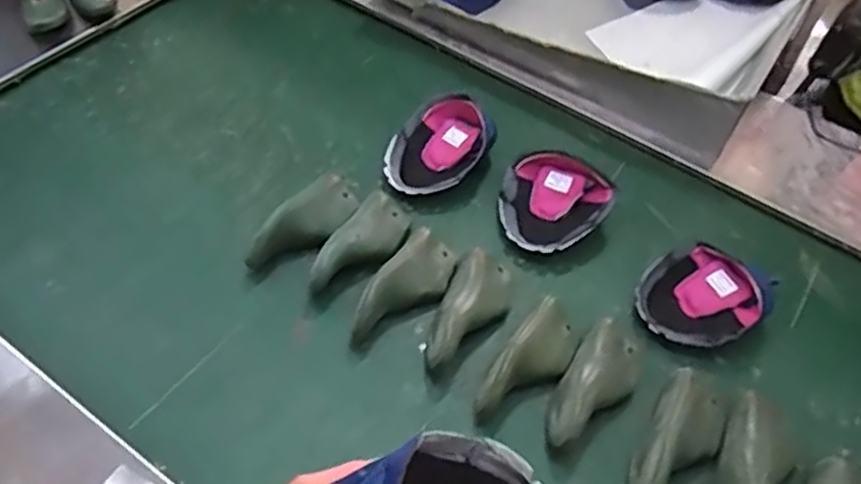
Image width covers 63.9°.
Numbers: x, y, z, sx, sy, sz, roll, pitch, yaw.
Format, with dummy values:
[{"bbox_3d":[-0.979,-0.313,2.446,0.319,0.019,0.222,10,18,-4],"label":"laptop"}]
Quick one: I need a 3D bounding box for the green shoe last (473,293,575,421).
[{"bbox_3d":[0.116,0.141,0.812,0.076,0.063,0.177,30,58,18],"label":"green shoe last"}]

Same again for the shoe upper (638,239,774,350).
[{"bbox_3d":[0.350,0.068,0.889,0.164,0.050,0.137,-26,59,-20],"label":"shoe upper"}]

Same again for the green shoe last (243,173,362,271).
[{"bbox_3d":[-0.161,-0.025,0.905,0.065,0.047,0.169,29,58,18],"label":"green shoe last"}]

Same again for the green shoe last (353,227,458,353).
[{"bbox_3d":[-0.024,0.049,0.858,0.078,0.053,0.189,24,56,14],"label":"green shoe last"}]

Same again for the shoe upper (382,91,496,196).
[{"bbox_3d":[0.008,-0.141,1.007,0.127,0.076,0.173,39,61,23],"label":"shoe upper"}]

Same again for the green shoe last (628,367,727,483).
[{"bbox_3d":[0.277,0.229,0.769,0.081,0.057,0.164,28,57,17],"label":"green shoe last"}]

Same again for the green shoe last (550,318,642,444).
[{"bbox_3d":[0.189,0.168,0.806,0.079,0.052,0.173,32,58,19],"label":"green shoe last"}]

